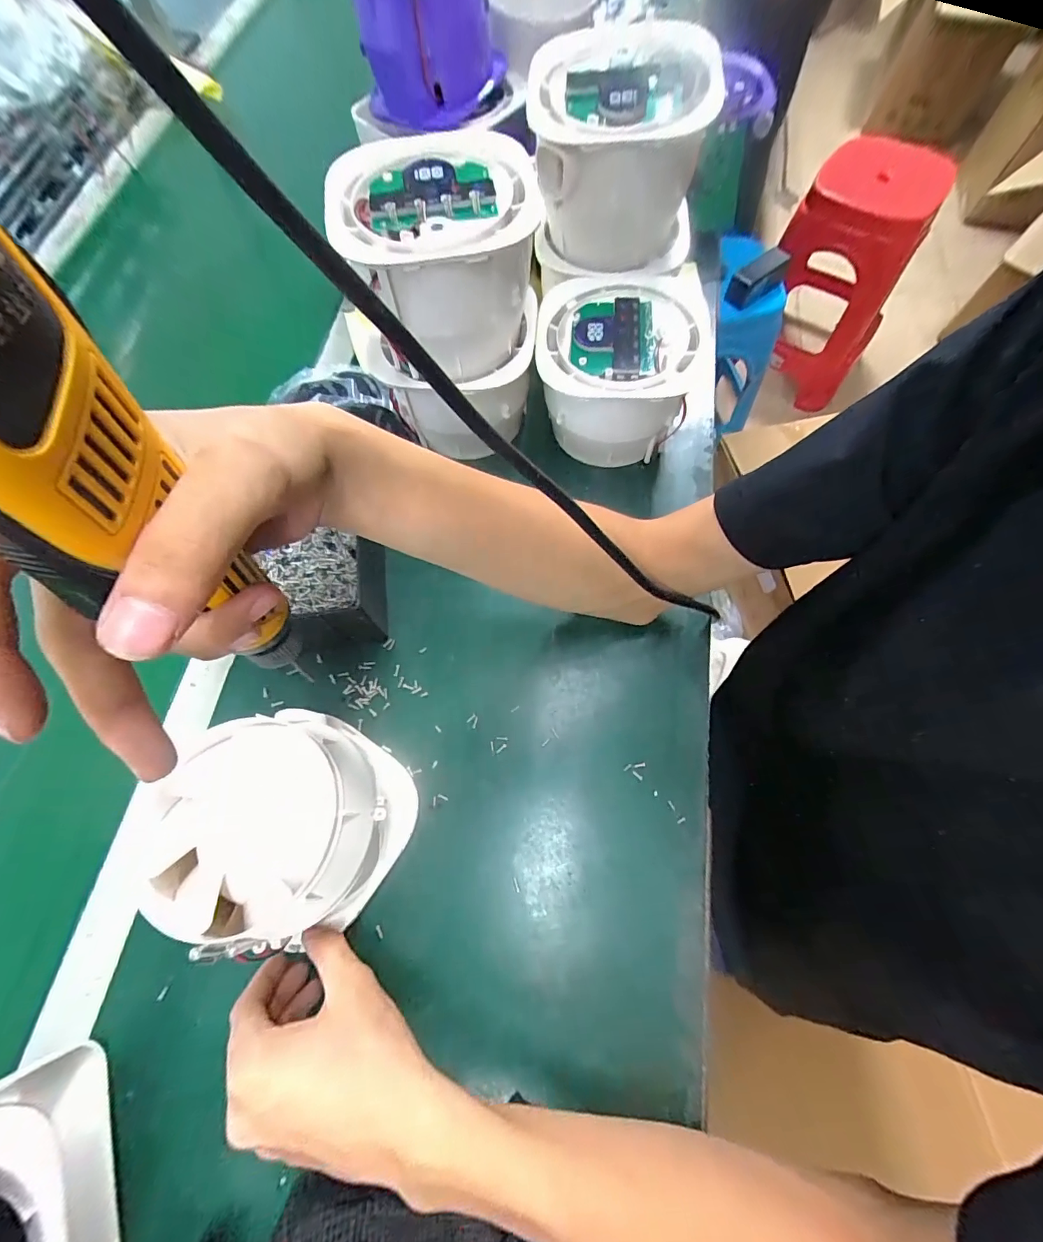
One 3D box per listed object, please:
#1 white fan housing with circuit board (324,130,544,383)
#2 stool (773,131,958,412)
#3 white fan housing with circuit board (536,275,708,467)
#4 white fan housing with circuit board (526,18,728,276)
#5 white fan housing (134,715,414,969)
[{"bbox_3d":[-0.056,-0.261,0.340,0.136,0.100,0.138,-2,69,1],"label":"white fan housing with circuit board"},{"bbox_3d":[0.860,-0.926,1.266,0.322,0.473,0.322,33,74,13],"label":"stool"},{"bbox_3d":[0.082,-0.213,0.417,0.133,0.097,0.152,2,69,3],"label":"white fan housing with circuit board"},{"bbox_3d":[0.078,-0.382,0.380,0.135,0.108,0.148,-4,69,0],"label":"white fan housing with circuit board"},{"bbox_3d":[-0.149,0.127,0.300,0.125,0.098,0.118,-1,69,2],"label":"white fan housing"}]

